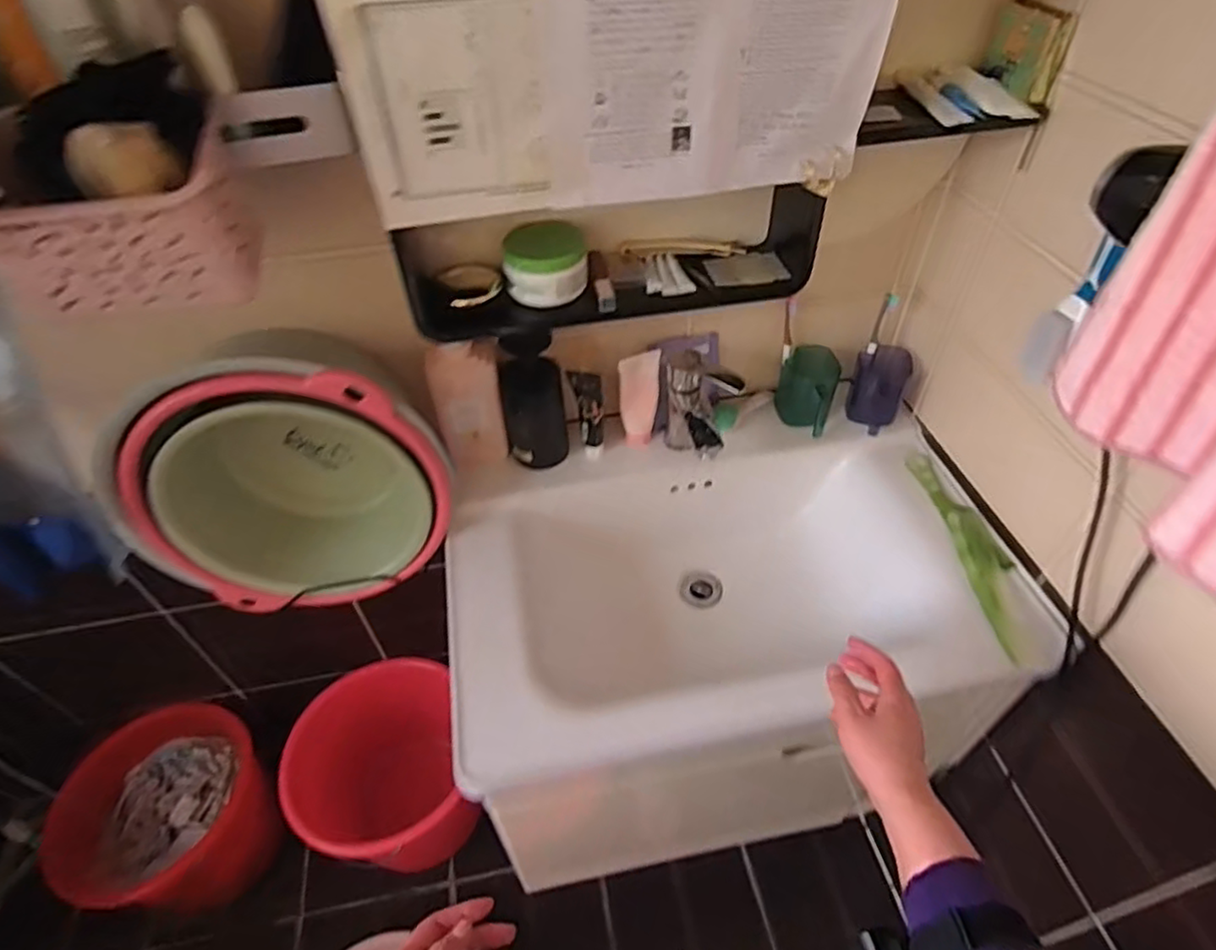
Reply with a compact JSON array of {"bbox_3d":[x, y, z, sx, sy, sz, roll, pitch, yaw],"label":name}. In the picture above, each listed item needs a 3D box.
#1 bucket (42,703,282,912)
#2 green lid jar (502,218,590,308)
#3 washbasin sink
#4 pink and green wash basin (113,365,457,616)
[{"bbox_3d":[-0.860,0.681,1.337,0.342,0.271,0.329,-2,46,2],"label":"bucket"},{"bbox_3d":[-0.073,-0.246,0.760,0.101,0.065,0.095,-7,46,-3],"label":"green lid jar"},{"bbox_3d":[0.148,0.183,0.920,0.697,0.240,0.464,-14,47,-10],"label":"washbasin sink"},{"bbox_3d":[-0.399,0.020,0.867,0.355,0.365,0.162,-14,47,-10],"label":"pink and green wash basin"}]

